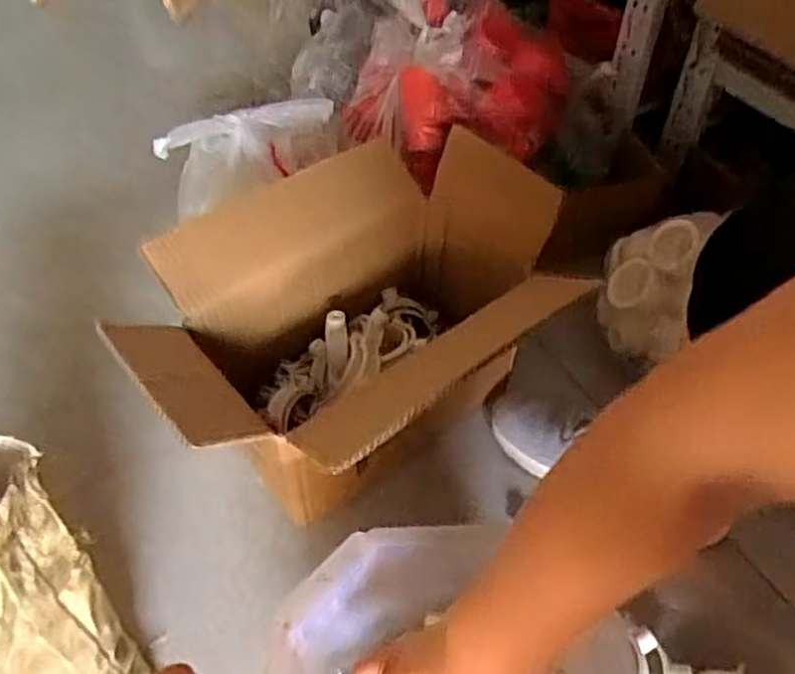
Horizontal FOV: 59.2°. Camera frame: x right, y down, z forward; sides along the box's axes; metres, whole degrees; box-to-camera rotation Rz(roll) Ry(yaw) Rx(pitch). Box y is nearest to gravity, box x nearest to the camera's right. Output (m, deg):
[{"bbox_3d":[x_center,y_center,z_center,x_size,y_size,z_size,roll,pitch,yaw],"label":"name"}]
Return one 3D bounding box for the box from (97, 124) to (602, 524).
[{"bbox_3d":[-0.040,0.000,0.730,0.415,0.244,0.317,-30,55,-24],"label":"box"}]

